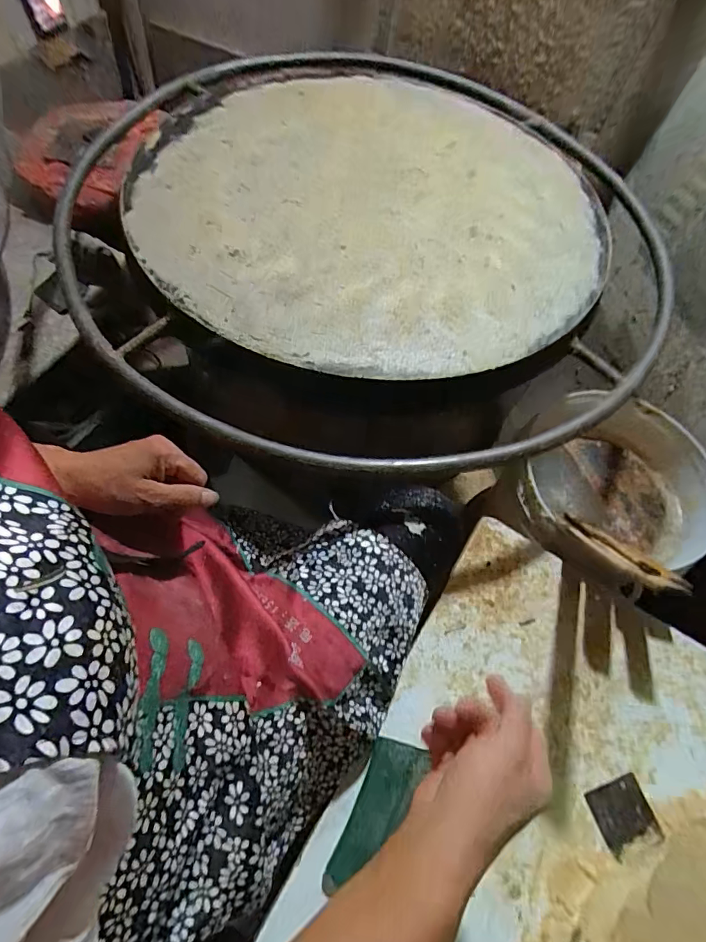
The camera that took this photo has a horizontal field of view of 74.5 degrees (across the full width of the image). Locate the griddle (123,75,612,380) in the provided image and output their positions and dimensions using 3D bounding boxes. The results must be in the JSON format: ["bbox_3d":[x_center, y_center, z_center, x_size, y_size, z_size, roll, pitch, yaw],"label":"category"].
[{"bbox_3d":[0.037,-0.374,0.649,0.610,0.078,0.616,1,60,-2],"label":"griddle"}]

